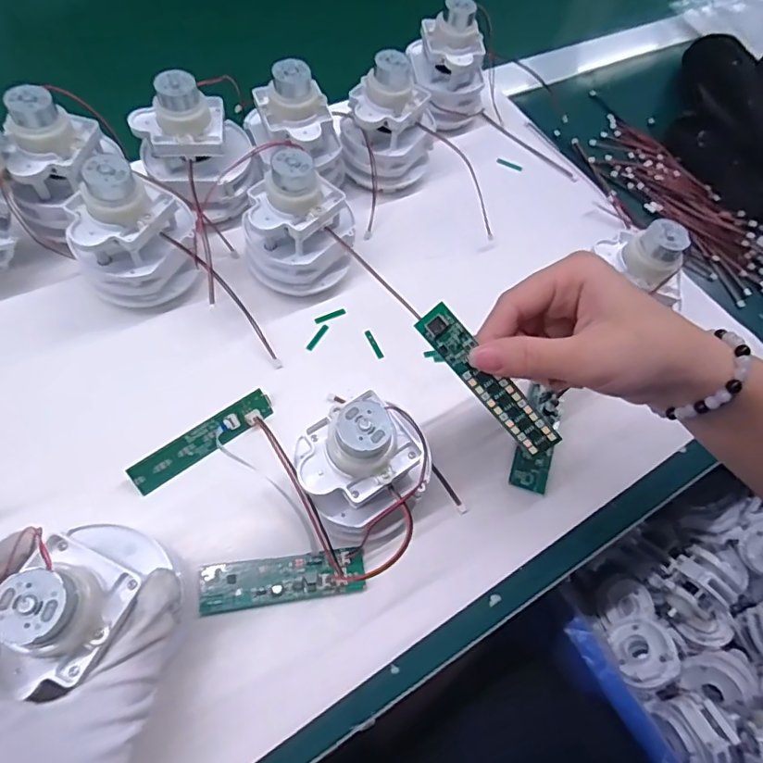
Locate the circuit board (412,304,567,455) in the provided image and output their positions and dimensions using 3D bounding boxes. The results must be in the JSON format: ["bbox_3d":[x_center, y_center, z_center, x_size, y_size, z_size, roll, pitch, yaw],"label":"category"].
[{"bbox_3d":[0.050,0.000,0.243,0.017,0.004,0.085,-40,98,17],"label":"circuit board"}]

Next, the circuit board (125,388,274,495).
[{"bbox_3d":[-0.099,0.032,0.291,0.082,0.004,0.017,-34,106,-22],"label":"circuit board"}]

